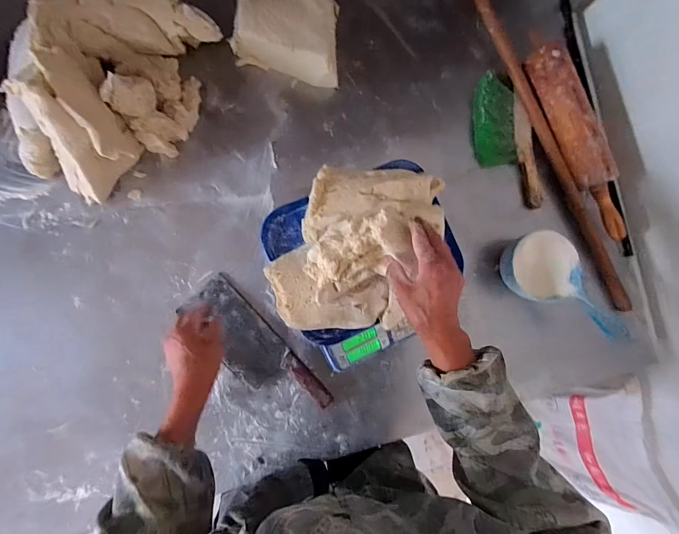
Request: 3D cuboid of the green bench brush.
[{"bbox_3d":[0.331,-0.247,0.715,0.104,0.032,0.261,-11,89,-9],"label":"green bench brush"}]

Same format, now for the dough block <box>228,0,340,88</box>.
[{"bbox_3d":[-0.088,-0.463,0.661,0.198,0.070,0.227,9,86,-8],"label":"dough block"}]

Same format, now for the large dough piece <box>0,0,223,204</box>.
[{"bbox_3d":[-0.364,-0.290,0.578,0.230,0.154,0.352,20,84,-6],"label":"large dough piece"}]

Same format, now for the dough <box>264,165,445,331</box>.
[{"bbox_3d":[0.026,-0.031,0.523,0.207,0.123,0.269,20,84,0],"label":"dough"}]

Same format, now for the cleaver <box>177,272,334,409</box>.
[{"bbox_3d":[-0.149,0.154,0.651,0.100,0.017,0.300,-43,94,-8],"label":"cleaver"}]

